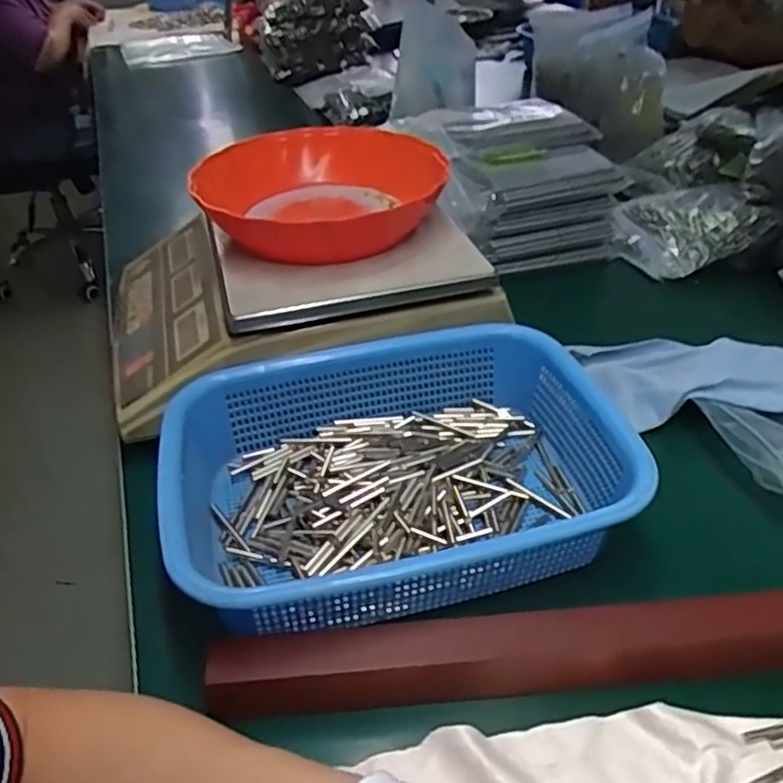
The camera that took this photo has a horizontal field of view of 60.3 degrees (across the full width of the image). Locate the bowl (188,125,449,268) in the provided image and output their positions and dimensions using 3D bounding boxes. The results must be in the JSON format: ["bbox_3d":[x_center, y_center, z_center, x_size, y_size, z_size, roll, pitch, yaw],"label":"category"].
[{"bbox_3d":[-0.056,-0.165,0.567,0.193,0.053,0.180,-3,39,2],"label":"bowl"}]

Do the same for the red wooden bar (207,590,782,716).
[{"bbox_3d":[0.105,0.133,0.355,0.387,0.036,0.030,-5,39,-1],"label":"red wooden bar"}]

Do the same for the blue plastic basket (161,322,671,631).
[{"bbox_3d":[0.011,0.055,0.452,0.296,0.080,0.208,-12,39,-10],"label":"blue plastic basket"}]

